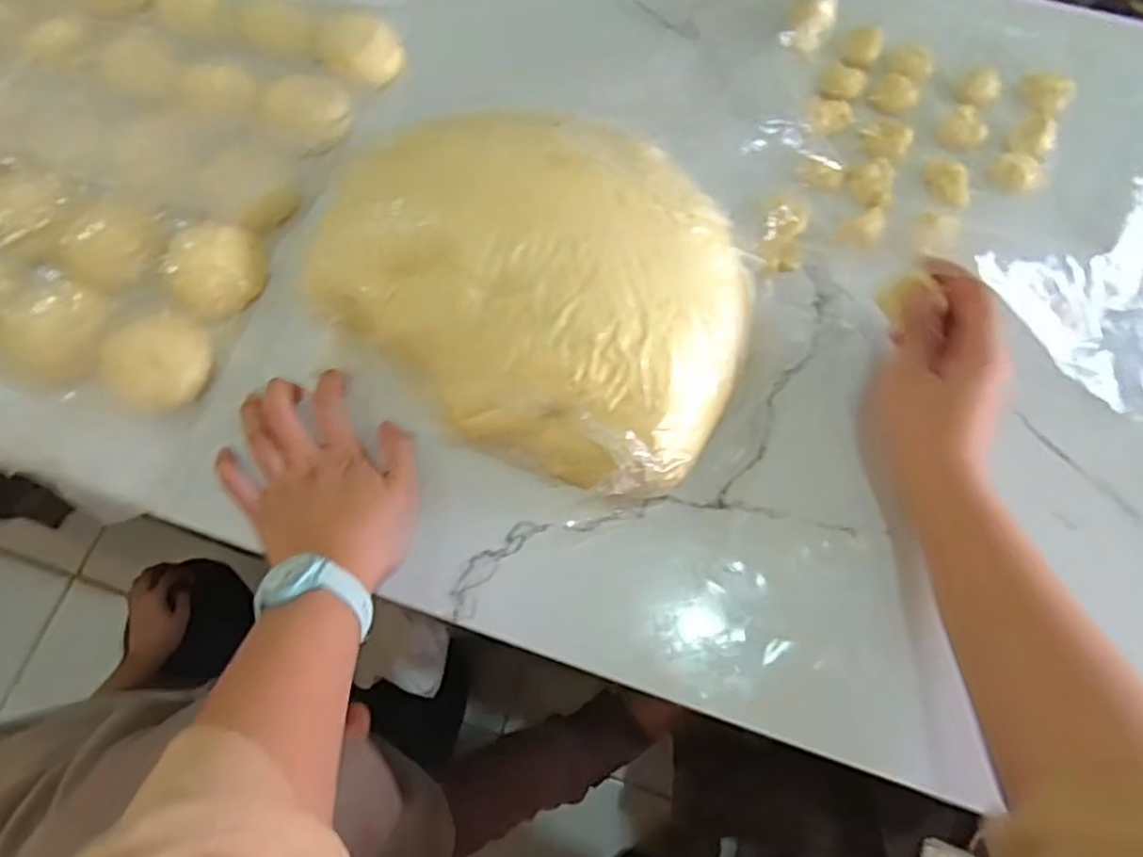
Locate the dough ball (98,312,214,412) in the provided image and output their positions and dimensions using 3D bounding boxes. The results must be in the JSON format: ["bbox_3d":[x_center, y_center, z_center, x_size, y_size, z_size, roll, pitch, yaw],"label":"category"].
[{"bbox_3d":[-0.265,-0.042,0.449,0.058,0.027,0.058,0,71,0],"label":"dough ball"}]

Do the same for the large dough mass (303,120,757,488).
[{"bbox_3d":[-0.020,-0.095,0.435,0.275,0.057,0.205,29,73,9],"label":"large dough mass"}]

